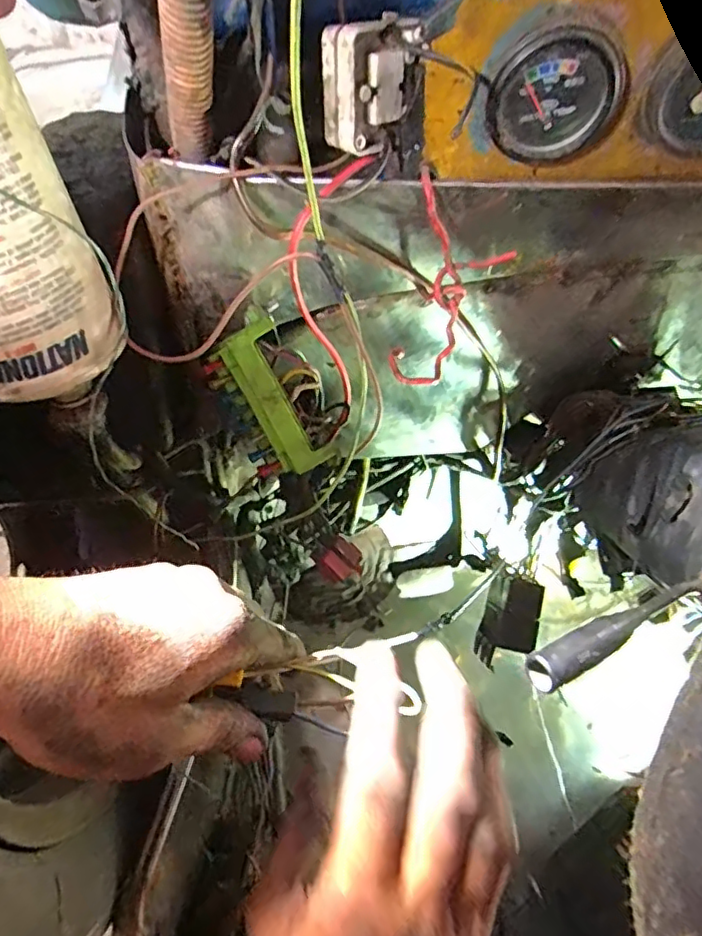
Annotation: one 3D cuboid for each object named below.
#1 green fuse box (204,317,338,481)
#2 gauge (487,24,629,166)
[{"bbox_3d":[-0.049,-0.036,0.347,0.043,0.019,0.088,-34,105,-21],"label":"green fuse box"},{"bbox_3d":[0.091,-0.161,0.257,0.060,0.056,0.016,-3,56,-3],"label":"gauge"}]

